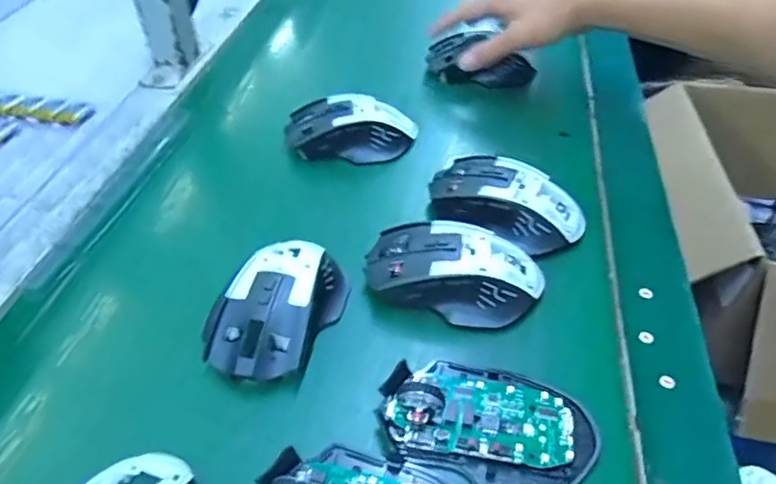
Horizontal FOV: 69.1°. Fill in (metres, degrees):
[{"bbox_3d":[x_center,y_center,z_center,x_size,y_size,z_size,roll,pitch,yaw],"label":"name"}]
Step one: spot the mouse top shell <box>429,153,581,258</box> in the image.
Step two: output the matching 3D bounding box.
[{"bbox_3d":[0.087,-0.031,0.425,0.114,0.037,0.063,24,49,22],"label":"mouse top shell"}]

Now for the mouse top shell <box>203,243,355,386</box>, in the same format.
[{"bbox_3d":[-0.067,0.035,0.361,0.069,0.037,0.119,12,46,12],"label":"mouse top shell"}]

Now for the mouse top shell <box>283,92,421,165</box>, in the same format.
[{"bbox_3d":[-0.033,-0.103,0.504,0.115,0.038,0.063,-4,45,-4],"label":"mouse top shell"}]

